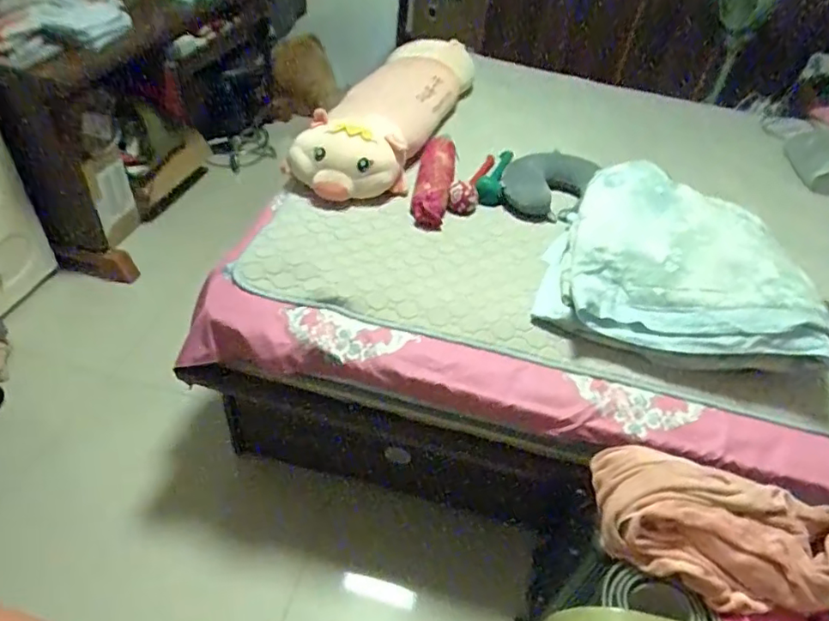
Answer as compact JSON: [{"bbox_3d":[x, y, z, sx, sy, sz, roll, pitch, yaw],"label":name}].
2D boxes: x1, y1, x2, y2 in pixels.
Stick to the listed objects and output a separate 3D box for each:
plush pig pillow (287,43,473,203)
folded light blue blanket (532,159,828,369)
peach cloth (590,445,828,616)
[{"bbox_3d":[-0.066,-0.602,1.664,0.333,0.254,0.739,21,45,14],"label":"plush pig pillow"},{"bbox_3d":[0.574,-0.104,1.230,0.517,0.241,0.418,15,44,8],"label":"folded light blue blanket"},{"bbox_3d":[0.450,0.334,0.858,0.330,0.141,0.195,22,45,15],"label":"peach cloth"}]

